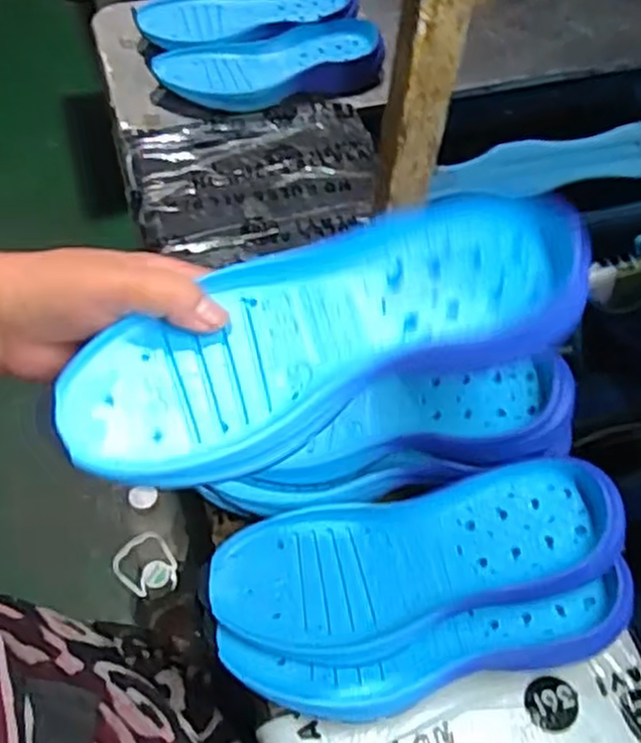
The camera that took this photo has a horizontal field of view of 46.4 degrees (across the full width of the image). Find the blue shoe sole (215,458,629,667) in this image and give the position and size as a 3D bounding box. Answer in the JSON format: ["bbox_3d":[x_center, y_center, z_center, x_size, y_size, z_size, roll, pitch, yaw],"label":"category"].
[{"bbox_3d":[0.053,0.111,0.437,0.233,0.029,0.085,-16,59,9],"label":"blue shoe sole"}]

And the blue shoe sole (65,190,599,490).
[{"bbox_3d":[0.000,-0.018,0.331,0.230,0.029,0.085,-22,61,-1],"label":"blue shoe sole"}]

